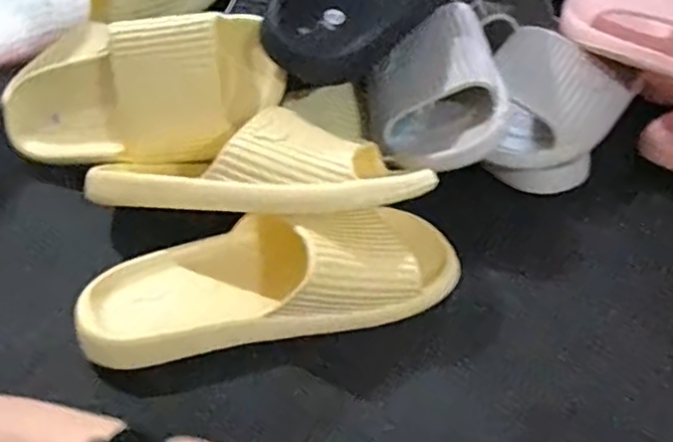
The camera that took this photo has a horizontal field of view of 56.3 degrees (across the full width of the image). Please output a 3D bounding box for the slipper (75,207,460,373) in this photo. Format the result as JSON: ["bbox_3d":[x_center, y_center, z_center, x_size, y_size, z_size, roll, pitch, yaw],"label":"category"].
[{"bbox_3d":[-0.041,0.029,0.416,0.254,0.061,0.097,-8,45,-9],"label":"slipper"}]

